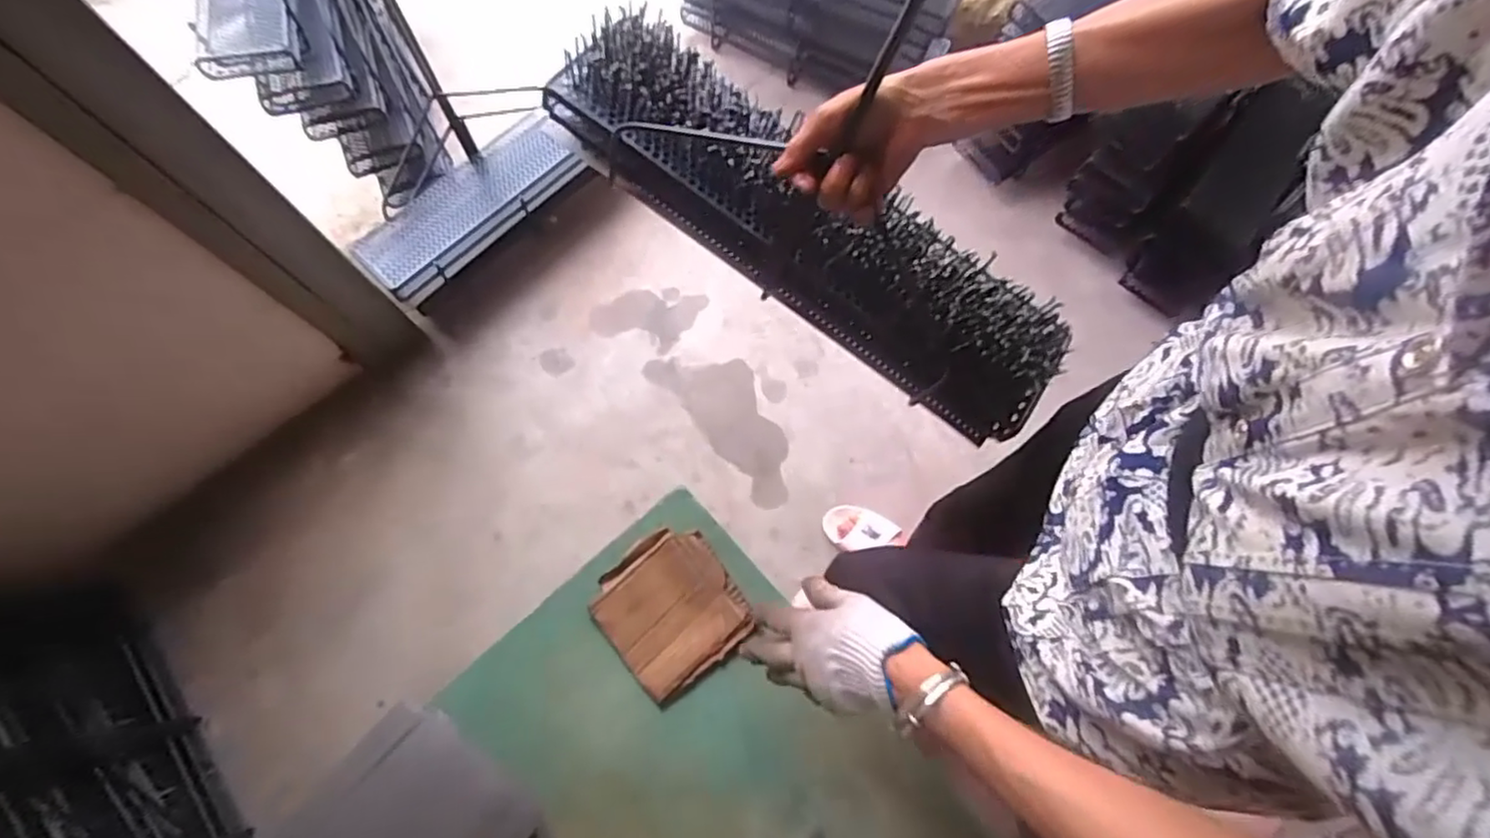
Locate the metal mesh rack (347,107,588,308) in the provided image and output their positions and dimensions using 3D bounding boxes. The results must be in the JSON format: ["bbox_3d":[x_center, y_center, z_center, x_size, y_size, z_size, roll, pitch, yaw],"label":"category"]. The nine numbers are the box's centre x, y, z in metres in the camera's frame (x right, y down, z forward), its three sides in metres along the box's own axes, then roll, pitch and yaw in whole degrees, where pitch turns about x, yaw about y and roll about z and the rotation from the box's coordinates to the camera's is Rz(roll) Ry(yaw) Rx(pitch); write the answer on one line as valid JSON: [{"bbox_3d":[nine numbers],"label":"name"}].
[{"bbox_3d":[-0.568,-0.451,1.374,0.488,0.053,0.191,-42,79,-12],"label":"metal mesh rack"}]

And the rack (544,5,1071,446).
[{"bbox_3d":[0.069,-0.213,0.716,0.608,0.161,0.122,37,76,0],"label":"rack"}]

